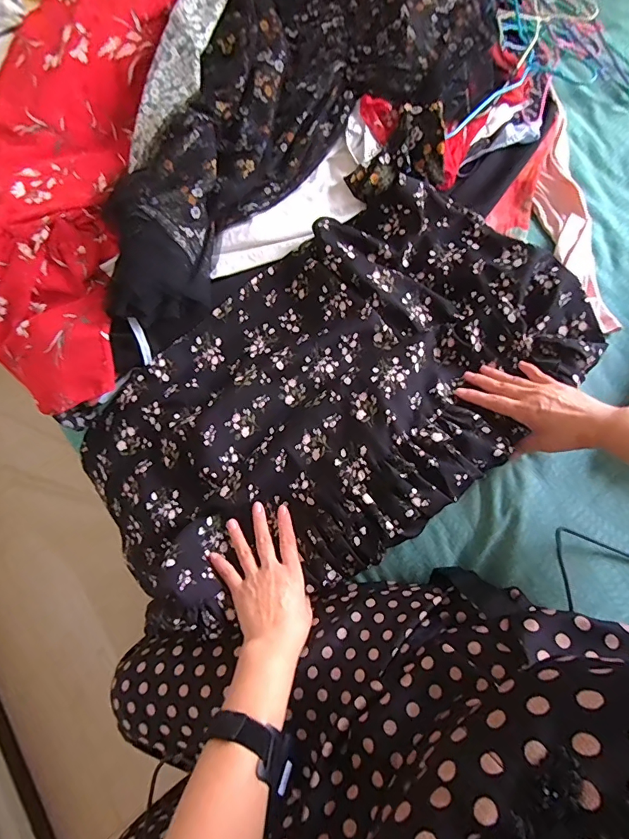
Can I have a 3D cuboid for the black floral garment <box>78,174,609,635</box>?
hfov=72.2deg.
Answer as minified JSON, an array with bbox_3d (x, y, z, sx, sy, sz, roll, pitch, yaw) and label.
[{"bbox_3d":[0.021,-0.044,0.572,0.678,0.099,0.405,-40,68,-8],"label":"black floral garment"}]

